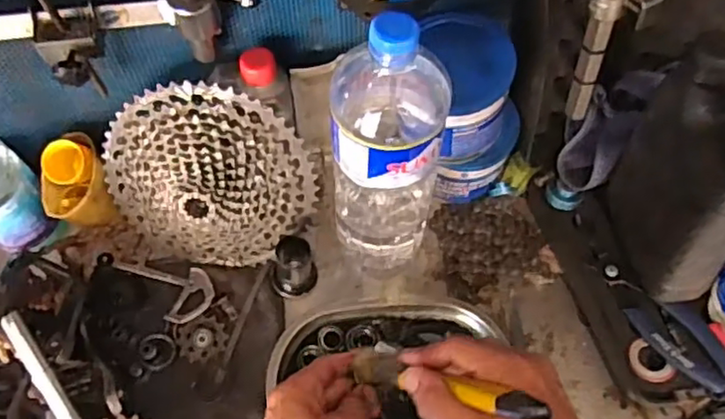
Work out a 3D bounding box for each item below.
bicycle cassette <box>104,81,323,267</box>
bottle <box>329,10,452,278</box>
[{"bbox_3d":[-0.142,-0.018,0.597,0.196,0.191,0.056,9,33,-1],"label":"bicycle cassette"},{"bbox_3d":[0.019,-0.039,0.545,0.090,0.315,0.085,9,62,5],"label":"bottle"}]

